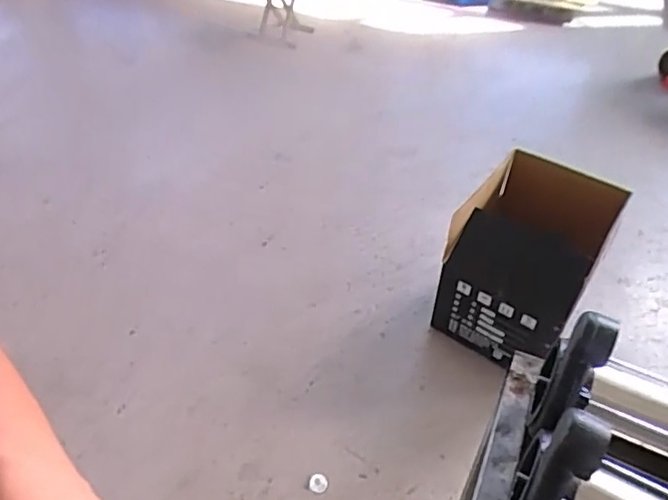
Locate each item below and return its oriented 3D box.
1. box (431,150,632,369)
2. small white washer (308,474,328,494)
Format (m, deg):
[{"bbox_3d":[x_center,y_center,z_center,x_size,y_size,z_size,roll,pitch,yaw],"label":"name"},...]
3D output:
[{"bbox_3d":[0.544,0.032,1.616,0.374,0.430,0.415,28,51,25],"label":"box"},{"bbox_3d":[-0.041,0.596,1.429,0.046,0.013,0.045,2,45,-2],"label":"small white washer"}]

